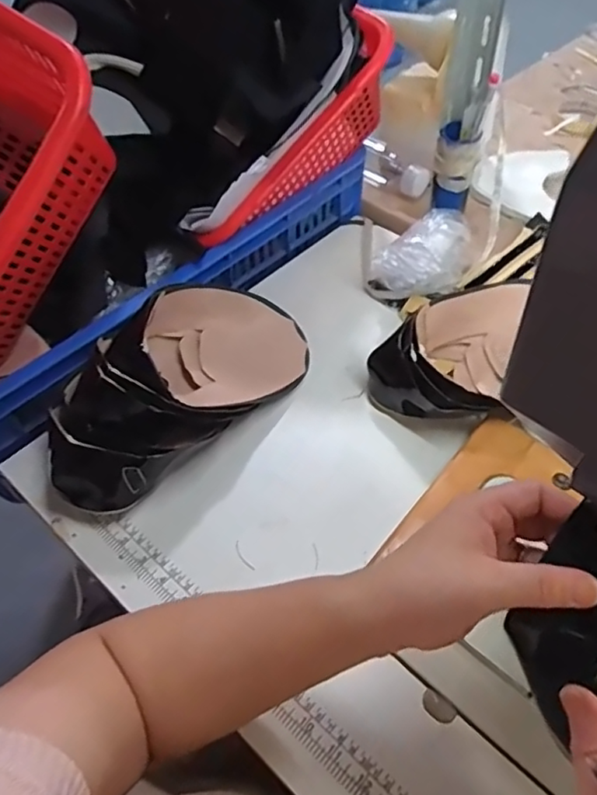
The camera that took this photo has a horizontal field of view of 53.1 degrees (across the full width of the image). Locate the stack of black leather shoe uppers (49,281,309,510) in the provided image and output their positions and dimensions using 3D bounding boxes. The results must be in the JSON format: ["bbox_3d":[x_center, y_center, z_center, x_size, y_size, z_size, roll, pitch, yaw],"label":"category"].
[{"bbox_3d":[-0.114,-0.017,0.564,0.271,0.093,0.126,-38,60,-24],"label":"stack of black leather shoe uppers"}]

